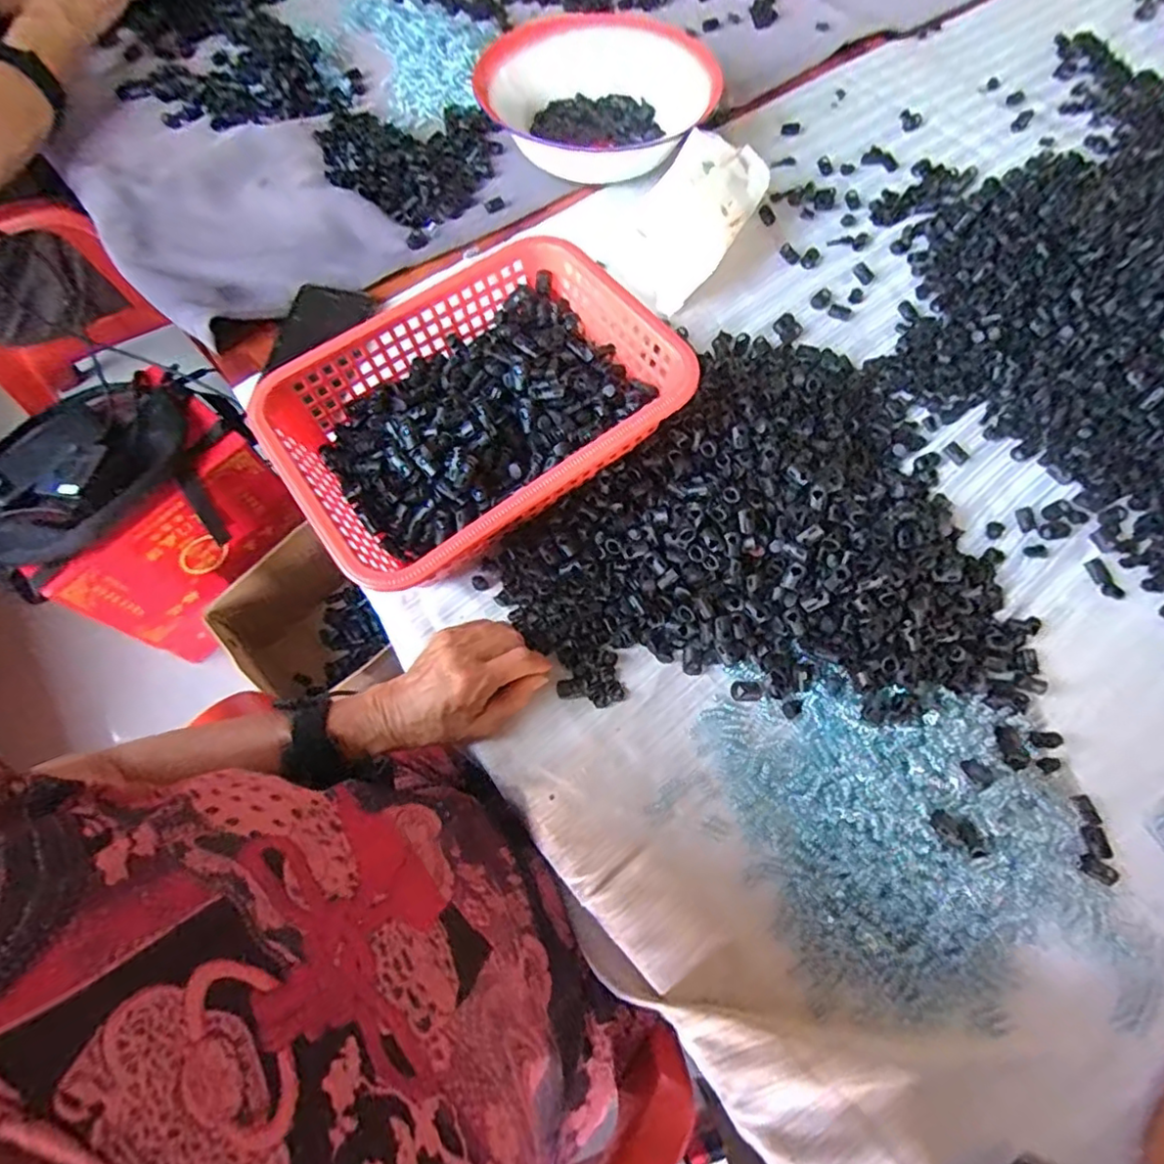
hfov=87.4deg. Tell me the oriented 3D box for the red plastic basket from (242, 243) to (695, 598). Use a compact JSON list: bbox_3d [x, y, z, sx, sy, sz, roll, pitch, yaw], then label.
[{"bbox_3d":[-0.077,-0.134,0.490,0.299,0.070,0.216,-33,70,-11],"label":"red plastic basket"}]

